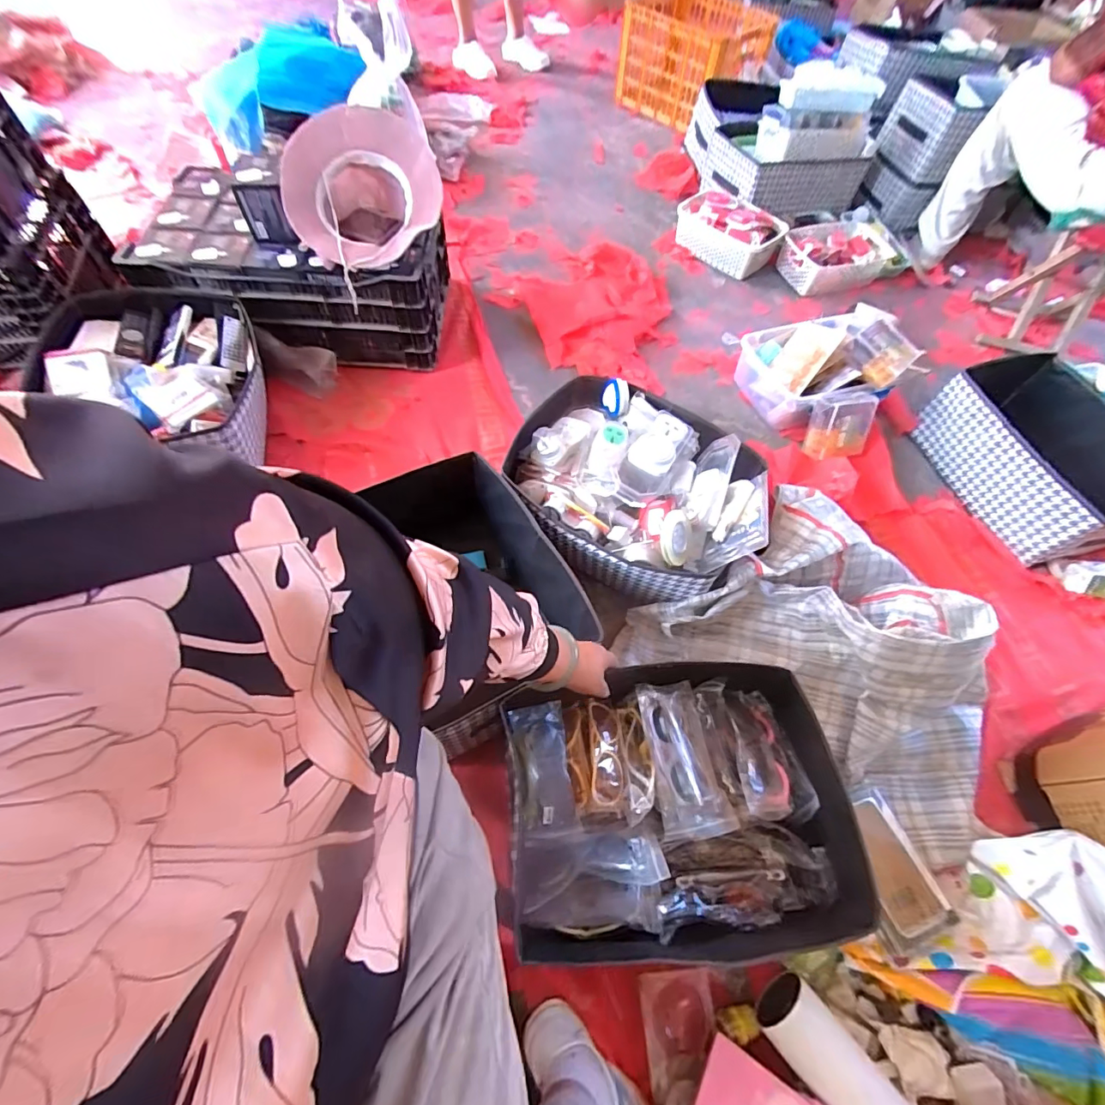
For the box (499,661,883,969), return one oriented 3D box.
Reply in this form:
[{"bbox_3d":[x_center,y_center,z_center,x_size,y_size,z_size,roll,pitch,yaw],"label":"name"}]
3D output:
[{"bbox_3d":[0.164,0.323,0.649,0.434,0.101,0.322,-4,61,-6],"label":"box"}]

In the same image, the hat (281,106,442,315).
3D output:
[{"bbox_3d":[-0.390,-0.755,1.014,0.299,0.199,0.326,-10,62,-9],"label":"hat"}]

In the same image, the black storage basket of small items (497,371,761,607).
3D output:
[{"bbox_3d":[0.138,-0.110,0.929,0.446,0.209,0.359,19,61,7],"label":"black storage basket of small items"}]

